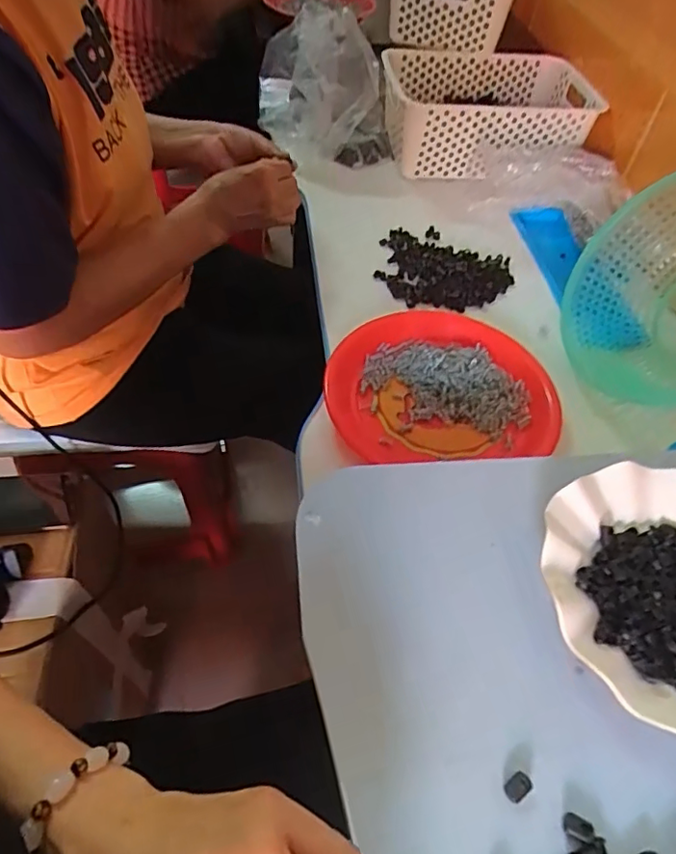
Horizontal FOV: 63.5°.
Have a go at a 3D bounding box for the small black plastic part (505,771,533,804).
[{"bbox_3d":[0.103,0.204,0.310,0.016,0.004,0.011,-29,59,-24],"label":"small black plastic part"}]

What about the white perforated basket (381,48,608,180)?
[{"bbox_3d":[0.225,-0.490,0.857,0.304,0.107,0.198,-3,52,-6],"label":"white perforated basket"}]

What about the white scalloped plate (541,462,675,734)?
[{"bbox_3d":[0.231,0.112,0.378,0.177,0.029,0.178,2,52,-3],"label":"white scalloped plate"}]

